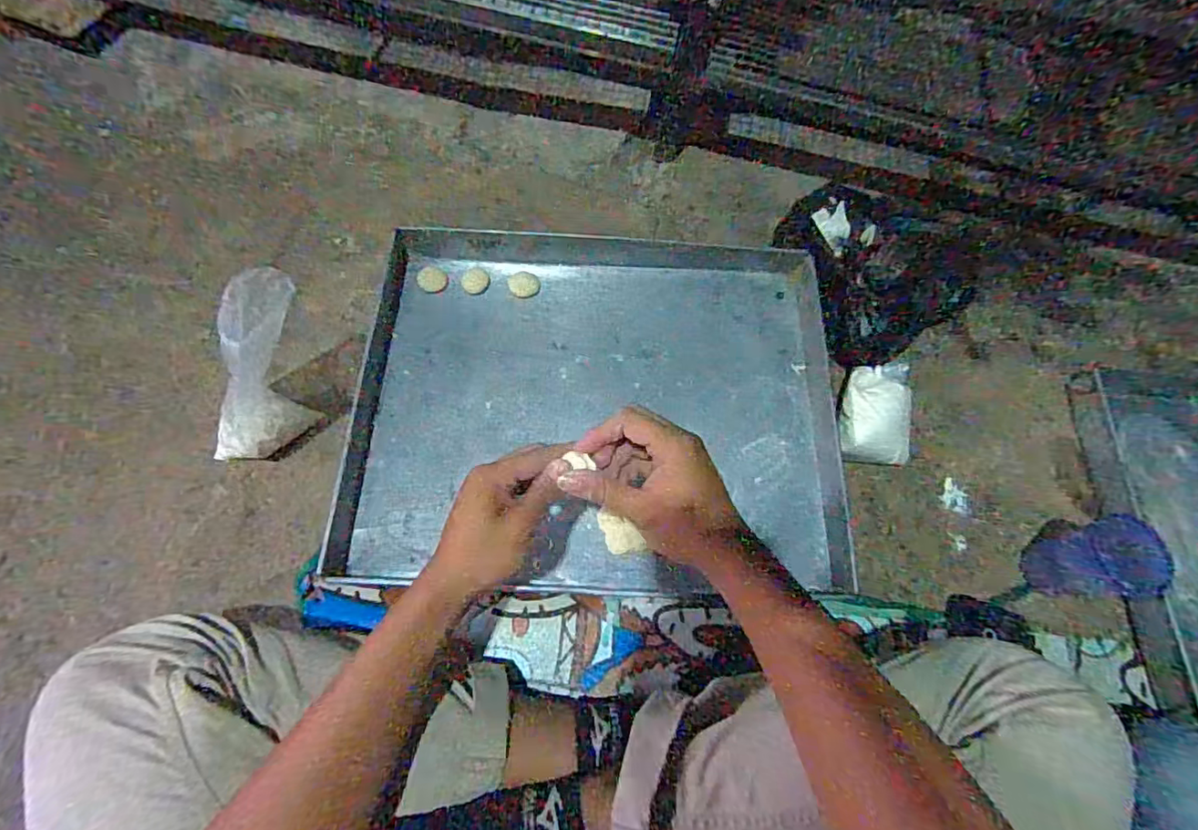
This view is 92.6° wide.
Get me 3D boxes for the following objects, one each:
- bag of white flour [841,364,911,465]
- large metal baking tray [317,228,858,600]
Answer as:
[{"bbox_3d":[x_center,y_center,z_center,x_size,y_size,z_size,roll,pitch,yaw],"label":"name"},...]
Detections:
[{"bbox_3d":[0.315,-0.005,0.649,0.078,0.049,0.116,9,67,1],"label":"bag of white flour"},{"bbox_3d":[0.005,-0.029,0.658,0.531,0.034,0.439,3,67,-1],"label":"large metal baking tray"}]

